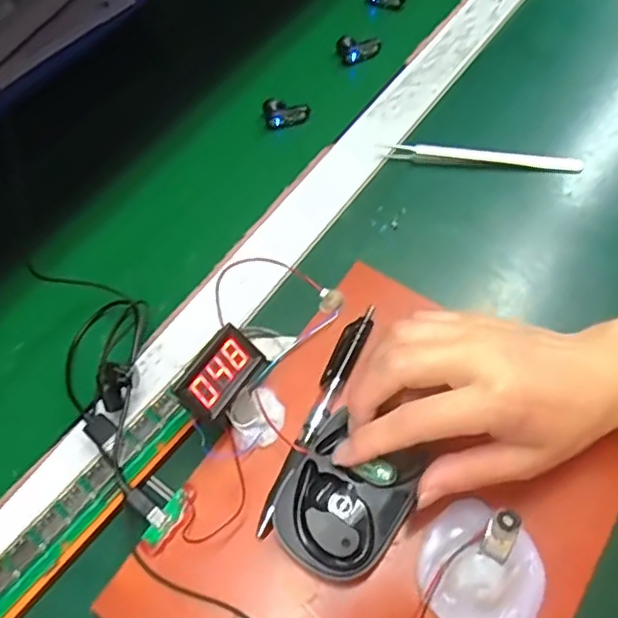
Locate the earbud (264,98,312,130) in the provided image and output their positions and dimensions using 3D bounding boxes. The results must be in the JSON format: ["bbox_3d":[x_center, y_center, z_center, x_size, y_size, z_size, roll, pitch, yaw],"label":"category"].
[{"bbox_3d":[-0.018,-0.159,0.486,0.036,0.017,0.021,-9,62,-3],"label":"earbud"}]

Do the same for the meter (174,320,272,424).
[{"bbox_3d":[-0.049,0.035,0.321,0.029,0.018,0.047,47,62,-13],"label":"meter"}]

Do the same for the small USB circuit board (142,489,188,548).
[{"bbox_3d":[-0.077,0.113,0.328,0.011,0.005,0.031,28,66,15],"label":"small USB circuit board"}]

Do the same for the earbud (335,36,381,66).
[{"bbox_3d":[0.042,-0.219,0.514,0.037,0.015,0.020,5,62,4],"label":"earbud"}]

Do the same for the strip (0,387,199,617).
[{"bbox_3d":[-0.121,0.106,0.329,0.027,0.006,0.147,45,70,-4],"label":"strip"}]

